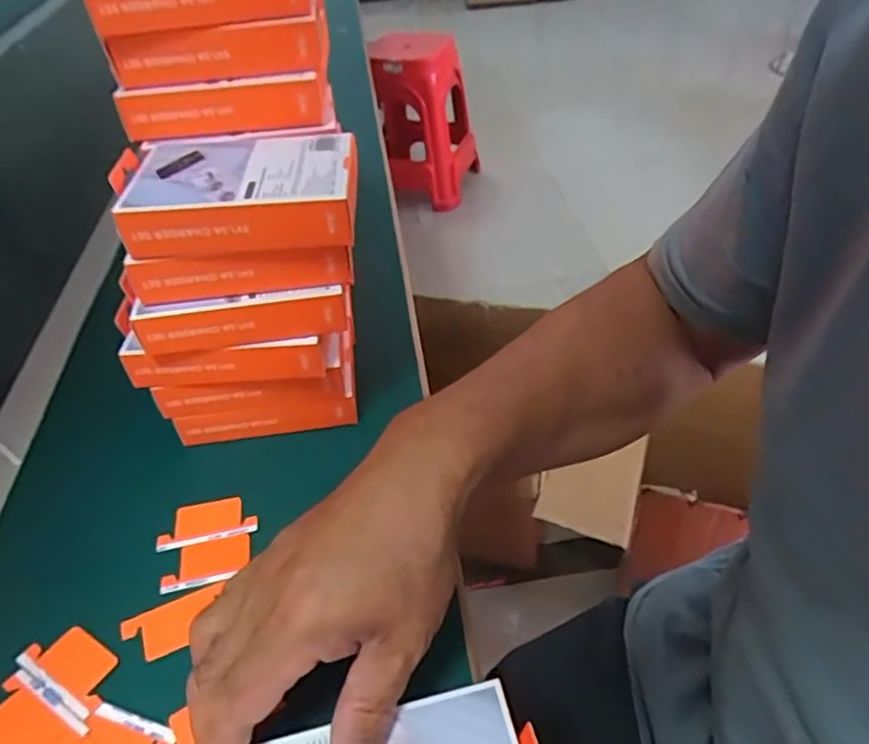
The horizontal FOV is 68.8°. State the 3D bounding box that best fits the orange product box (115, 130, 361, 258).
[{"bbox_3d":[-0.112,-0.108,0.374,0.130,0.032,0.089,-6,43,0],"label":"orange product box"}]

